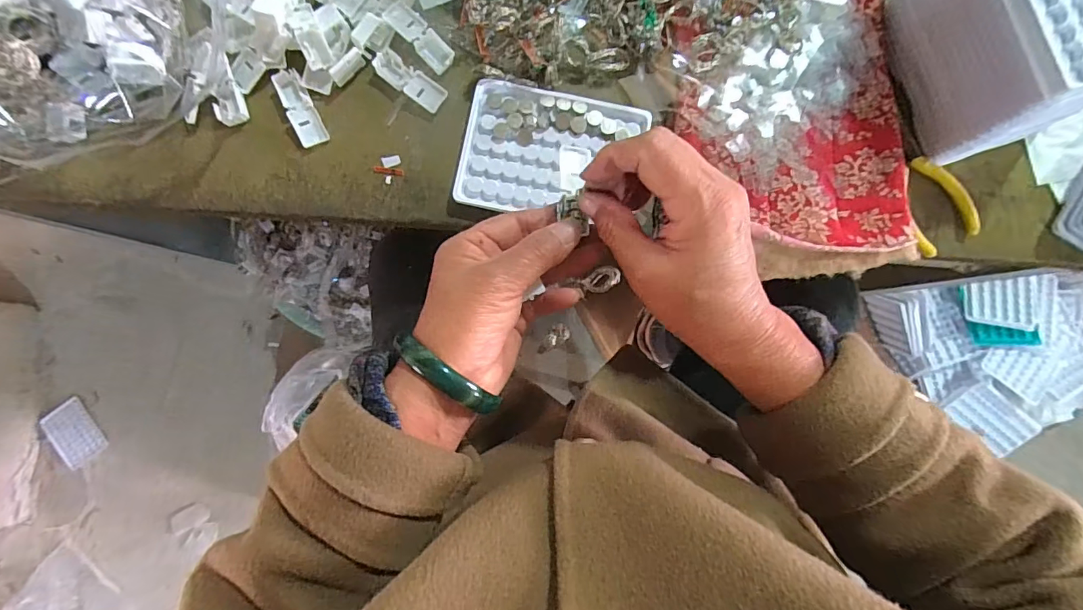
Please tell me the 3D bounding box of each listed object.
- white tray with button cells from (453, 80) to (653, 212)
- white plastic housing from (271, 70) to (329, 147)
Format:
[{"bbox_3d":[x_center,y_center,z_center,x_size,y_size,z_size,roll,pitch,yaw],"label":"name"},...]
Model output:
[{"bbox_3d":[0.007,-0.110,0.341,0.125,0.006,0.088,9,87,-1],"label":"white tray with button cells"},{"bbox_3d":[-0.174,-0.141,0.340,0.018,0.013,0.052,-25,88,-3],"label":"white plastic housing"}]

